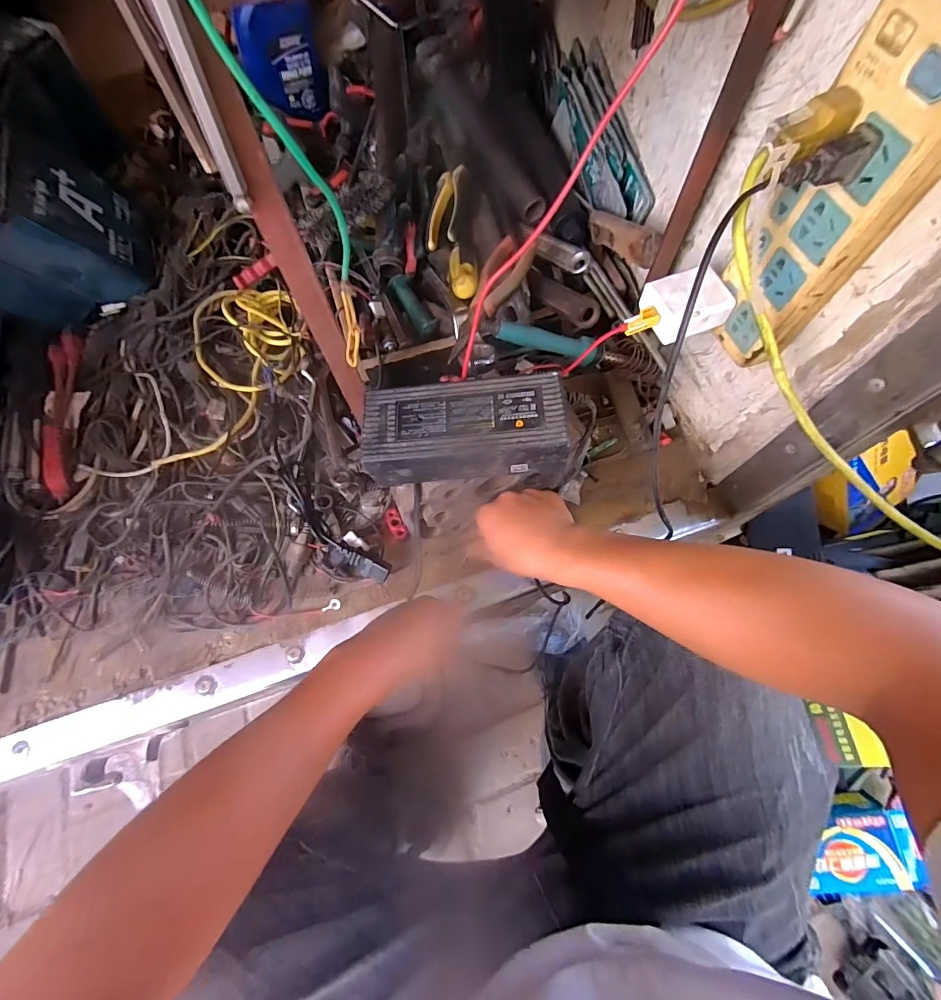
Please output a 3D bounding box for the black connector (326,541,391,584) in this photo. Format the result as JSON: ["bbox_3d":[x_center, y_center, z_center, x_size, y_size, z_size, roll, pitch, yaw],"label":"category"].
[{"bbox_3d":[-0.130,0.072,0.510,0.078,0.034,0.028,19,70,9],"label":"black connector"}]

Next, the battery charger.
[{"bbox_3d":[-0.007,-0.058,0.372,0.169,0.049,0.080,0,68,2],"label":"battery charger"}]

